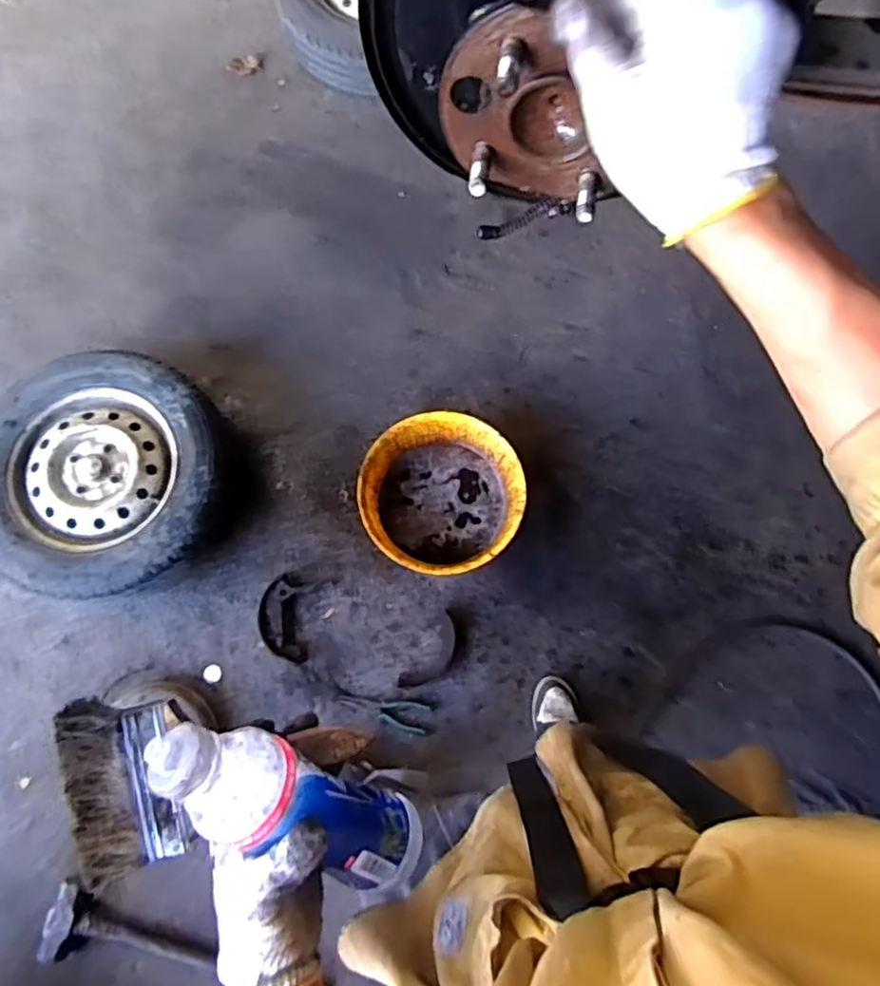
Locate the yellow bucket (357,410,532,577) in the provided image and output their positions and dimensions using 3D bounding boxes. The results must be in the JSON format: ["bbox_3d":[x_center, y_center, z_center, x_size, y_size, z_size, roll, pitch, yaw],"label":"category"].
[{"bbox_3d":[0.004,0.003,1.471,0.350,0.113,0.362,0,75,-1],"label":"yellow bucket"}]

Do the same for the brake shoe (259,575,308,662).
[{"bbox_3d":[-0.355,0.283,1.450,0.080,0.041,0.193,-14,76,-4],"label":"brake shoe"}]

